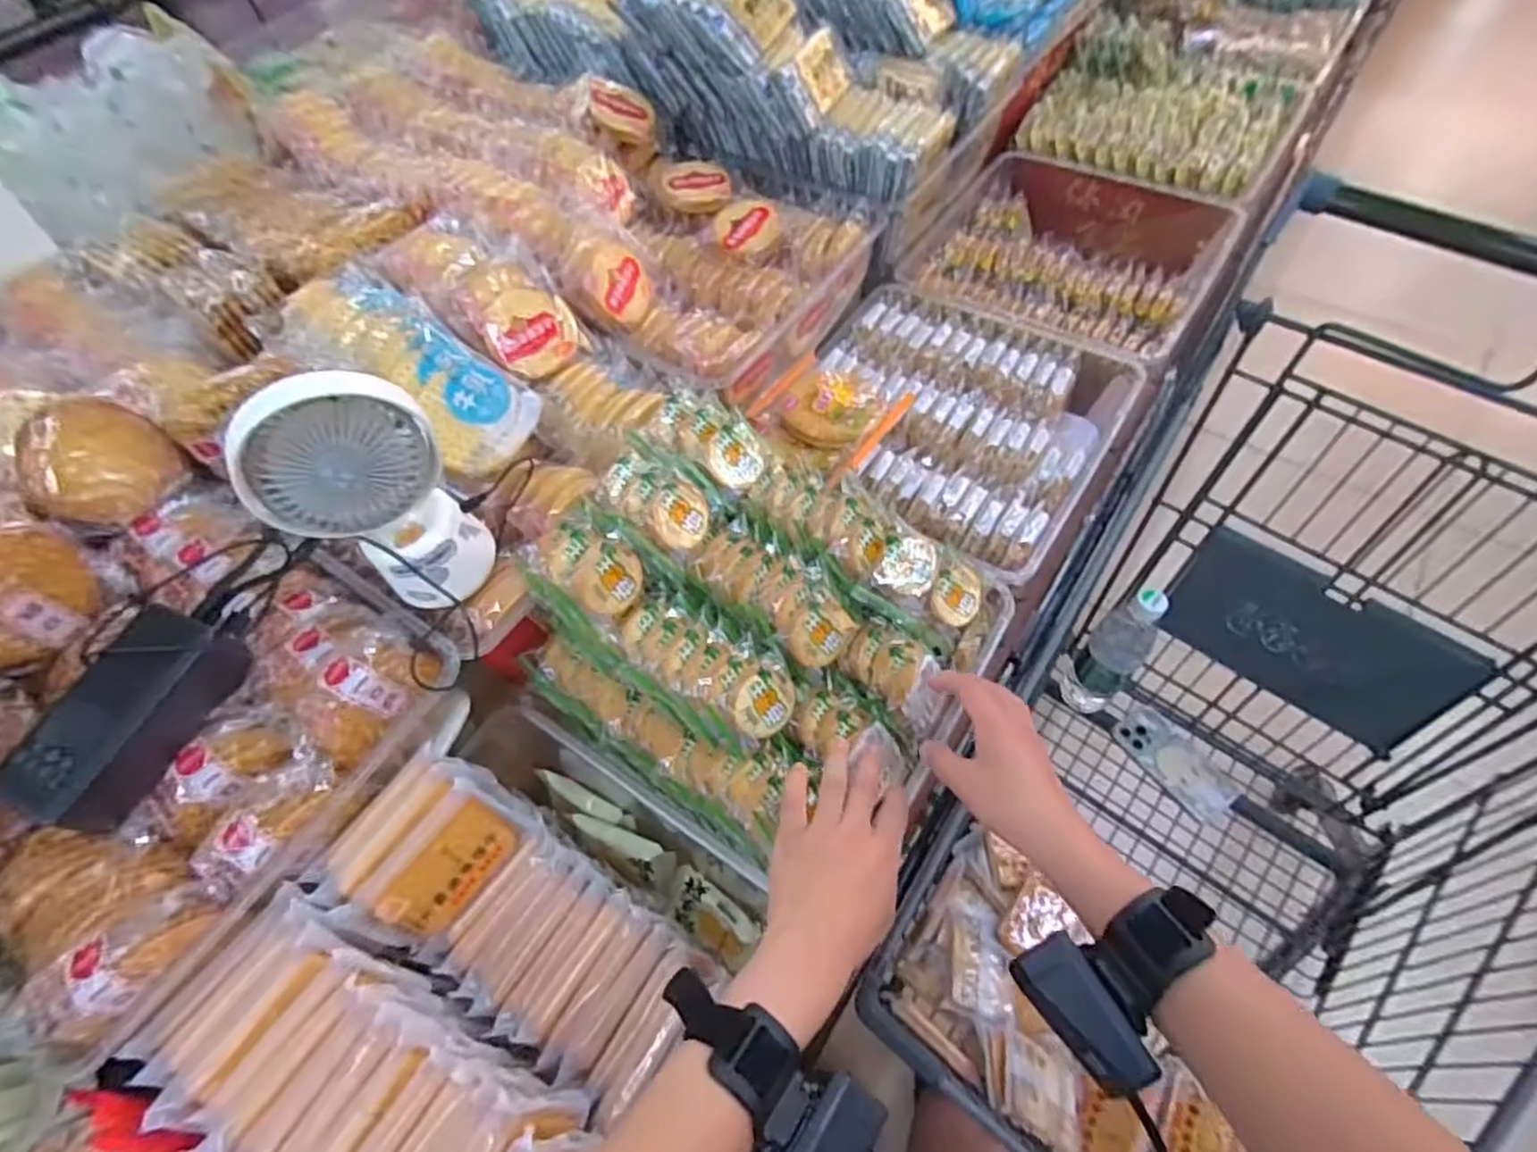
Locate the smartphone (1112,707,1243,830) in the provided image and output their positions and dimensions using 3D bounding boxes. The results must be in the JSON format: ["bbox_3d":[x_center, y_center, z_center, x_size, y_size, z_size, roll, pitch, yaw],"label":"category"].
[{"bbox_3d":[0.519,0.235,0.905,0.075,0.013,0.156,-31,62,-14],"label":"smartphone"}]

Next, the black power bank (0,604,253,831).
[{"bbox_3d":[-0.400,0.088,0.450,0.056,0.054,0.131,23,63,17],"label":"black power bank"}]

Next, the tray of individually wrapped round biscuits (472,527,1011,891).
[{"bbox_3d":[-0.007,0.043,0.528,0.270,0.129,0.298,31,66,21],"label":"tray of individually wrapped round biscuits"}]

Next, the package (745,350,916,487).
[{"bbox_3d":[0.056,-0.158,0.682,0.119,0.041,0.136,34,67,22],"label":"package"}]

